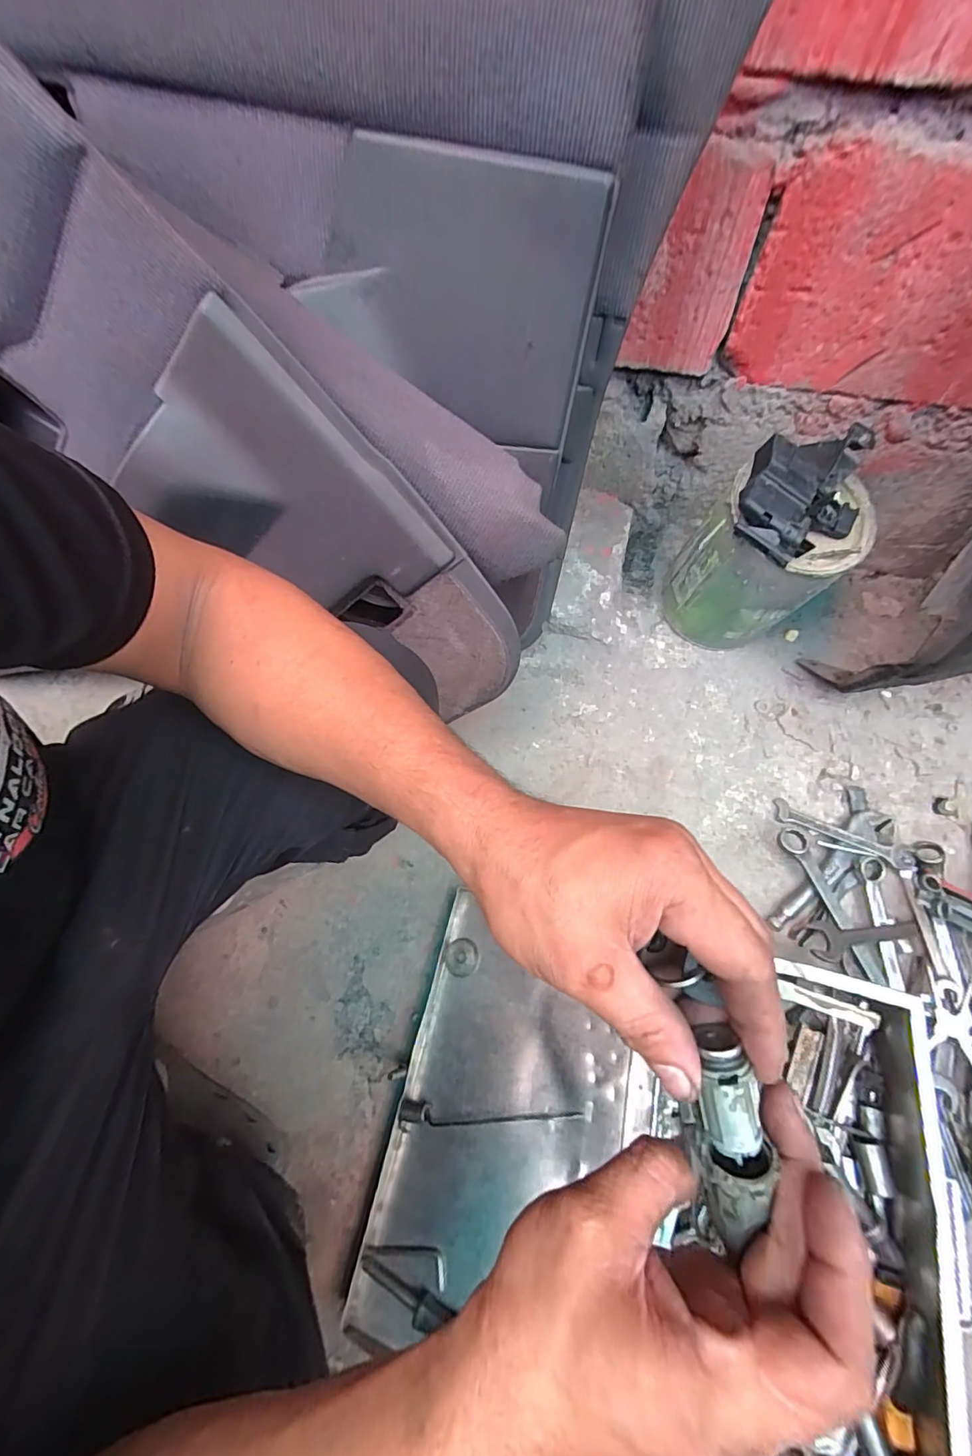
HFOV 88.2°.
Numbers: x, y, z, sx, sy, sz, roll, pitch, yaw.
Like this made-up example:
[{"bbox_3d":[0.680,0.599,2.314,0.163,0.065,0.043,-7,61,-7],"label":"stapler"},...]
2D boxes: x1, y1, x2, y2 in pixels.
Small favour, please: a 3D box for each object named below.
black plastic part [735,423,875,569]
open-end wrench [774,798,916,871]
[{"bbox_3d":[0.347,-0.259,0.544,0.116,0.060,0.170,36,70,16],"label":"black plastic part"},{"bbox_3d":[0.455,0.133,0.636,0.167,0.010,0.031,22,67,11],"label":"open-end wrench"}]

